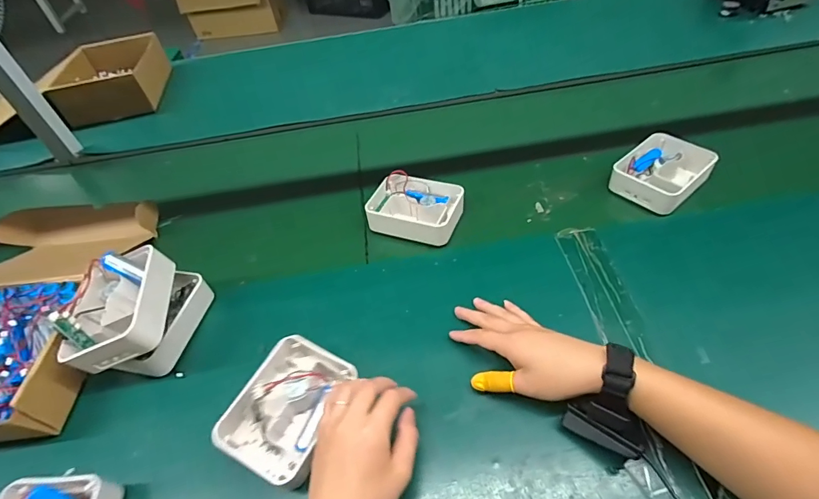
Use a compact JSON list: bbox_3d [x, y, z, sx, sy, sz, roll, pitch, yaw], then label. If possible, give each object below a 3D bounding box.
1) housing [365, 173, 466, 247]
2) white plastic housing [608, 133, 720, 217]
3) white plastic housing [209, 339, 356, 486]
[{"bbox_3d":[0.008,-0.062,0.647,0.133,0.047,0.098,16,53,19],"label":"housing"},{"bbox_3d":[0.380,-0.116,0.641,0.126,0.057,0.102,-35,54,-21],"label":"white plastic housing"},{"bbox_3d":[-0.126,0.164,0.445,0.097,0.052,0.130,16,53,19],"label":"white plastic housing"}]

